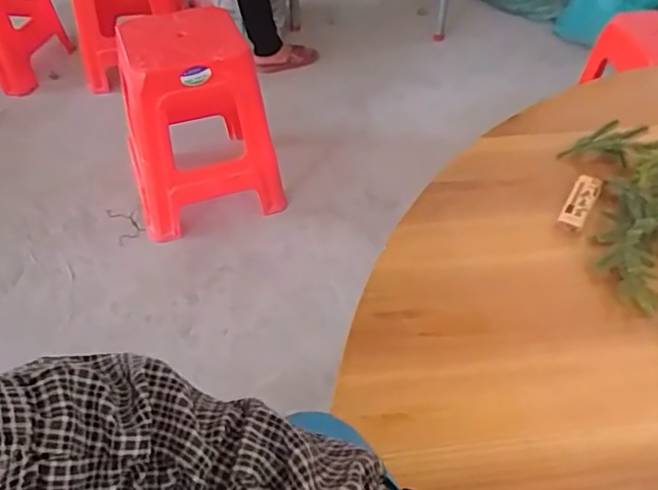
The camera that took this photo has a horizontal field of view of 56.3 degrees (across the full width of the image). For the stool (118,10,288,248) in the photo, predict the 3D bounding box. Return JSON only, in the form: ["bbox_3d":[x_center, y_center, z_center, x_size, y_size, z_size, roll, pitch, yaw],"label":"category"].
[{"bbox_3d":[-0.330,-0.299,1.533,0.345,0.454,0.345,-13,46,-11],"label":"stool"}]

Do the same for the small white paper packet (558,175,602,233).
[{"bbox_3d":[0.237,-0.039,0.579,0.022,0.010,0.074,23,50,23],"label":"small white paper packet"}]

